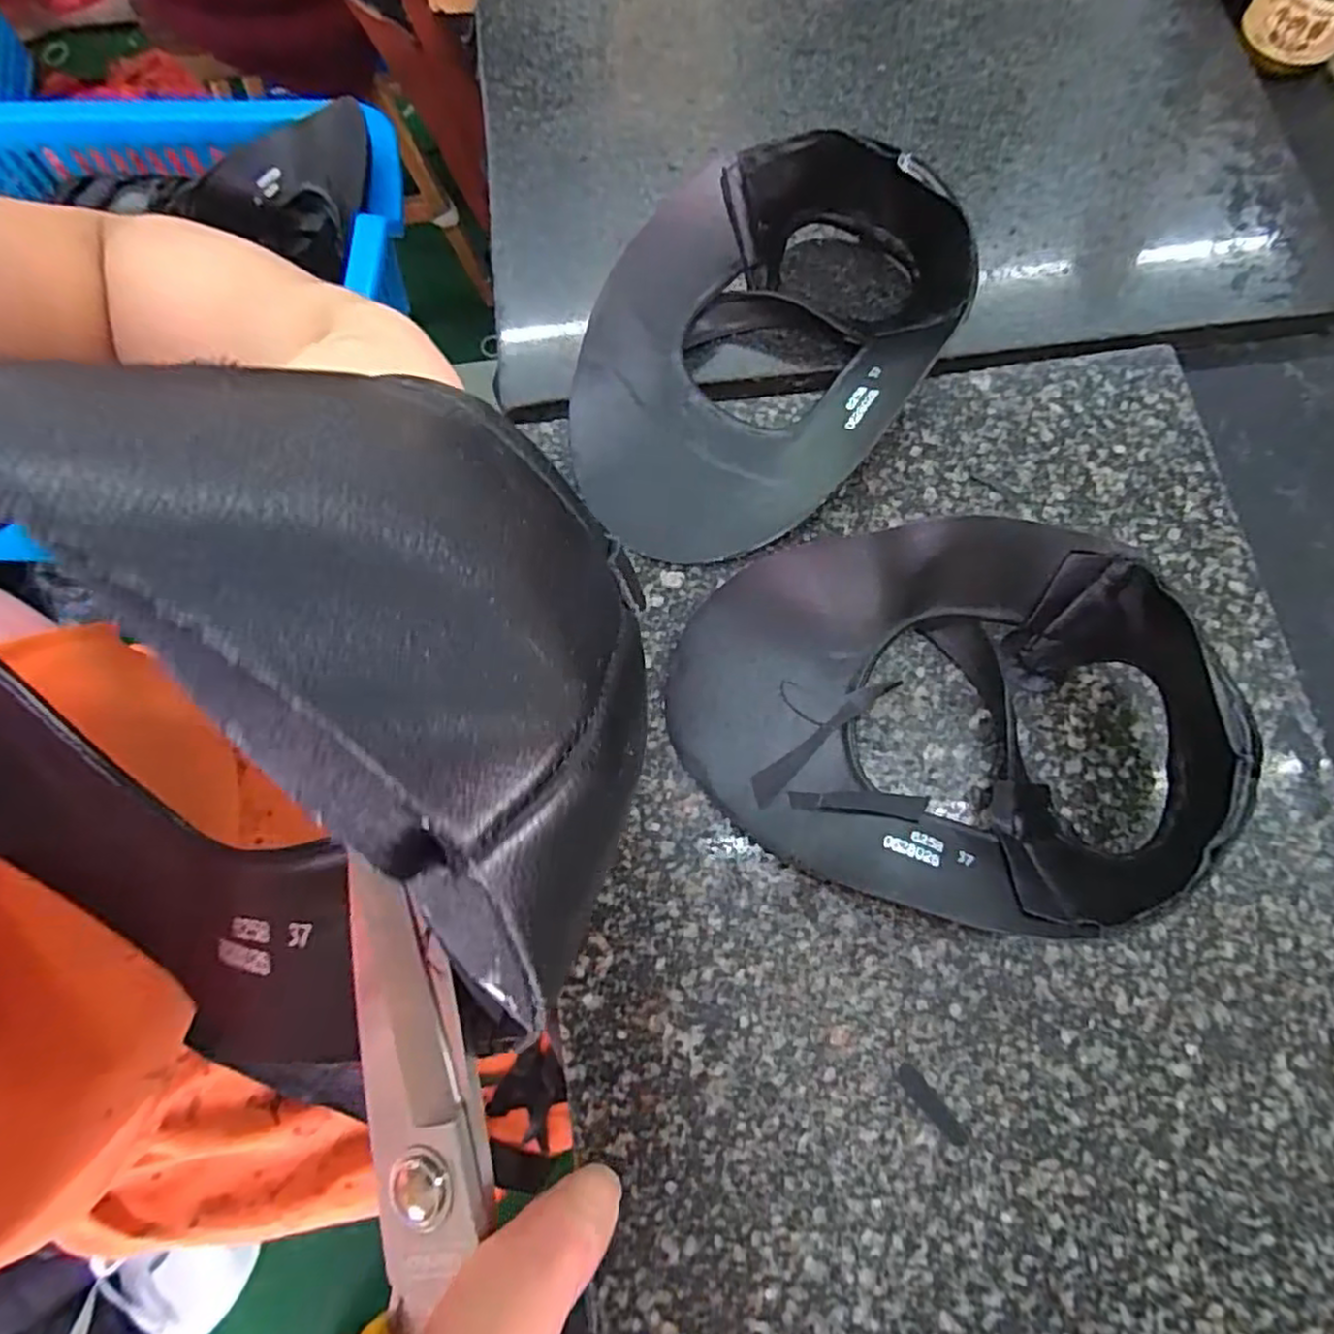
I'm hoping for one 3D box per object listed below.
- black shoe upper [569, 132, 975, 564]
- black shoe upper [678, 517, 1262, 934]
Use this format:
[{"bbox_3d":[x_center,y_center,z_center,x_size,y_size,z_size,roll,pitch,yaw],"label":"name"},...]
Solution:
[{"bbox_3d":[0.049,-0.165,0.345,0.152,0.062,0.211,40,79,11],"label":"black shoe upper"},{"bbox_3d":[0.115,0.022,0.284,0.223,0.065,0.156,4,75,2],"label":"black shoe upper"}]

